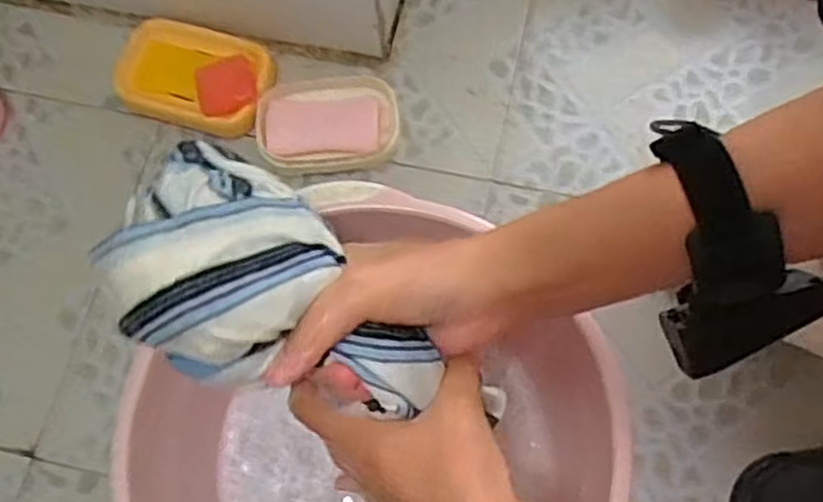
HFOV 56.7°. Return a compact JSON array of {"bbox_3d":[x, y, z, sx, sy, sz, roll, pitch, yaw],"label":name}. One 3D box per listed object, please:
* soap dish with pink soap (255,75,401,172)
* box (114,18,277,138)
[{"bbox_3d":[-0.070,-0.111,0.648,0.115,0.029,0.082,-7,71,0],"label":"soap dish with pink soap"},{"bbox_3d":[-0.188,-0.154,0.664,0.136,0.038,0.090,16,73,7],"label":"box"}]

